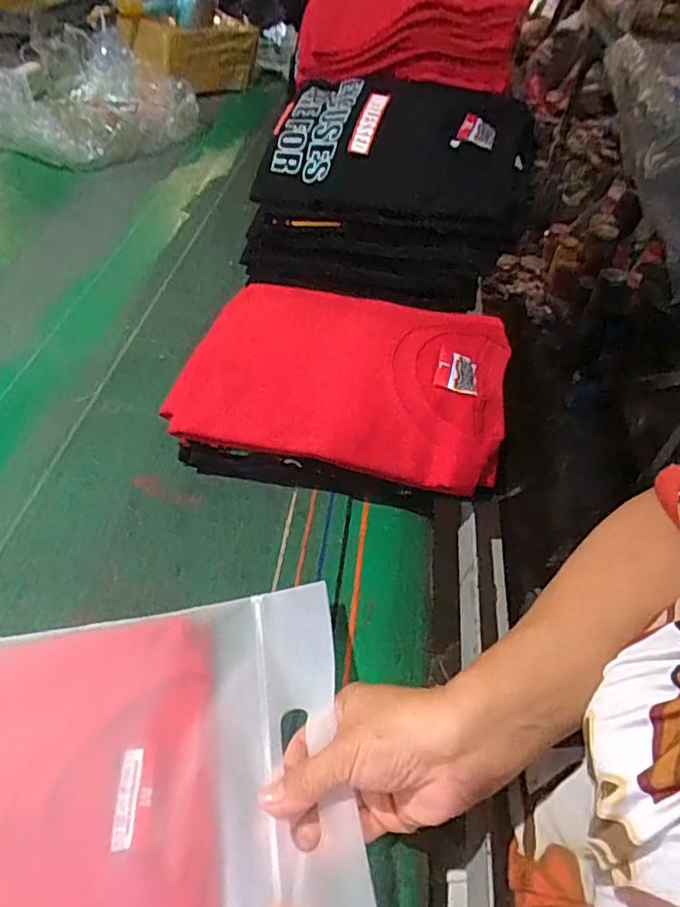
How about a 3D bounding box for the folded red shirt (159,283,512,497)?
[{"bbox_3d":[0.008,-0.082,0.531,0.283,0.044,0.225,13,48,6],"label":"folded red shirt"}]

